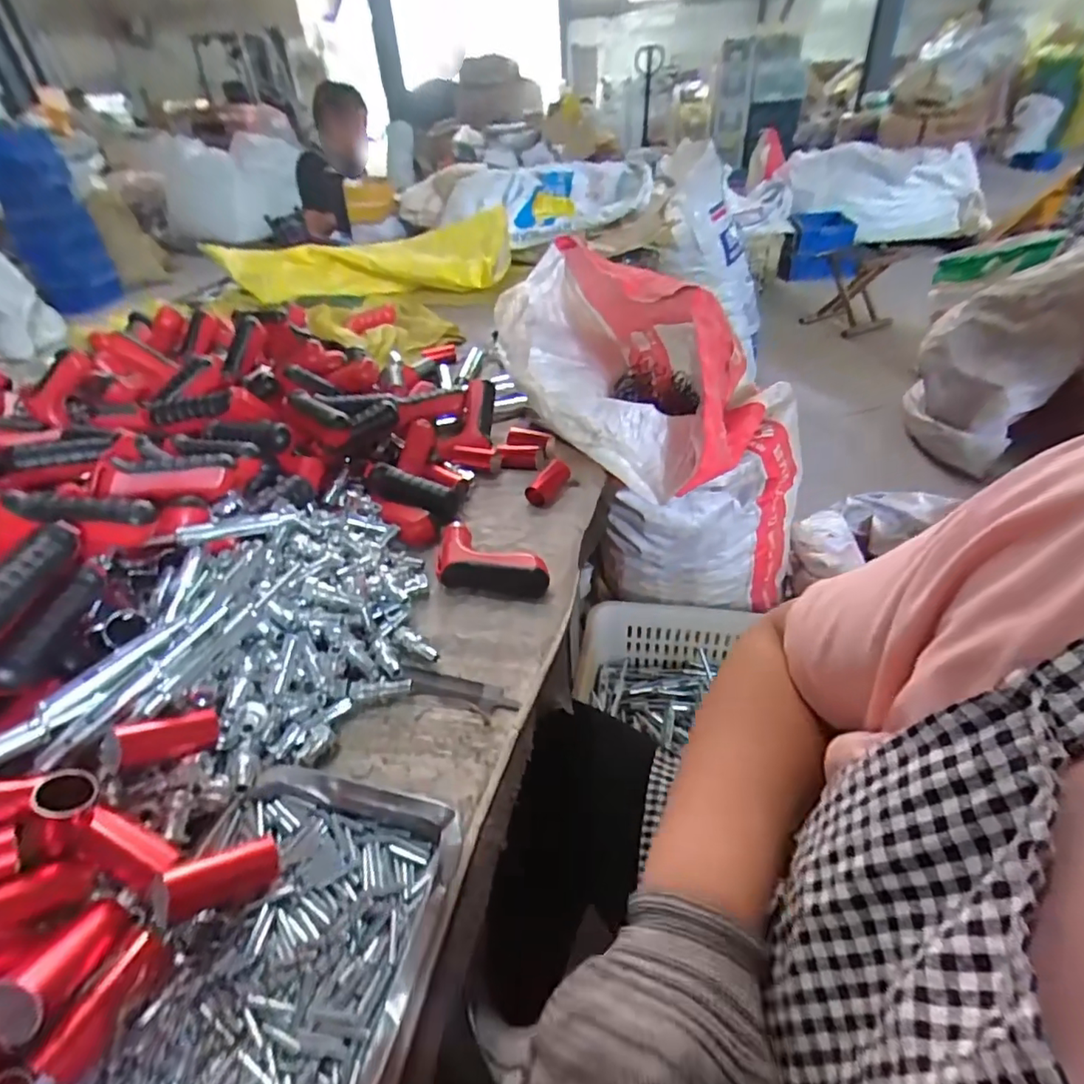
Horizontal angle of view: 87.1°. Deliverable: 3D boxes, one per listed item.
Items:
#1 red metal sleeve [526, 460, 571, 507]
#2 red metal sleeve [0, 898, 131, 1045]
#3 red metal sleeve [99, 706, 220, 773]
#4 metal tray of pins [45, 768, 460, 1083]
[{"bbox_3d":[0.007,-0.072,0.696,0.026,0.030,0.074,18,44,26],"label":"red metal sleeve"},{"bbox_3d":[-0.245,0.215,0.292,0.027,0.024,0.064,4,15,11],"label":"red metal sleeve"},{"bbox_3d":[-0.260,0.133,0.390,0.066,0.034,0.030,-4,32,-38],"label":"red metal sleeve"},{"bbox_3d":[-0.148,0.241,0.316,0.164,0.027,0.215,8,41,15],"label":"metal tray of pins"}]

